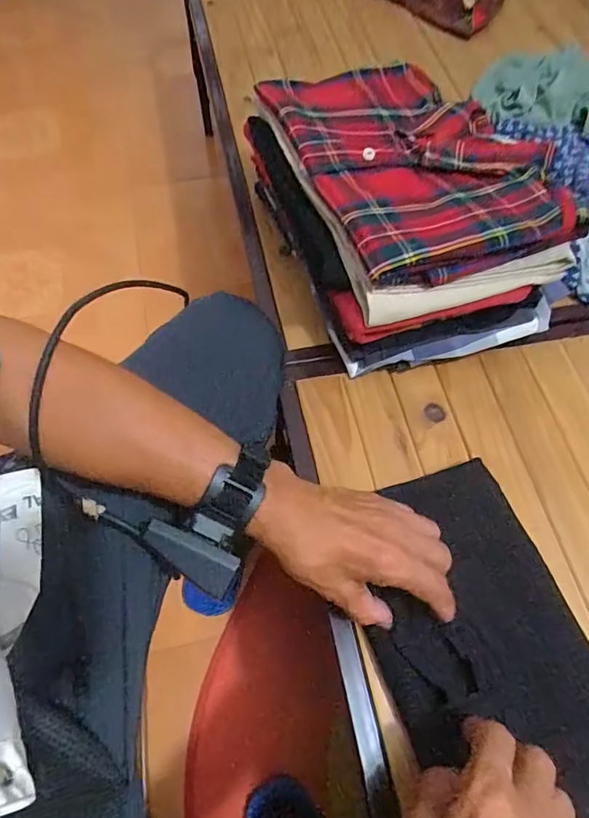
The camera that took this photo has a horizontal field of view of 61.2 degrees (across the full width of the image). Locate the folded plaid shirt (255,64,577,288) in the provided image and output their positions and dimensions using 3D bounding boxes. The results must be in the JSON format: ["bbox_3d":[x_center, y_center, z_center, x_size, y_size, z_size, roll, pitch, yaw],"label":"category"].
[{"bbox_3d":[0.120,-0.259,0.500,0.236,0.034,0.314,-17,61,-13],"label":"folded plaid shirt"}]

